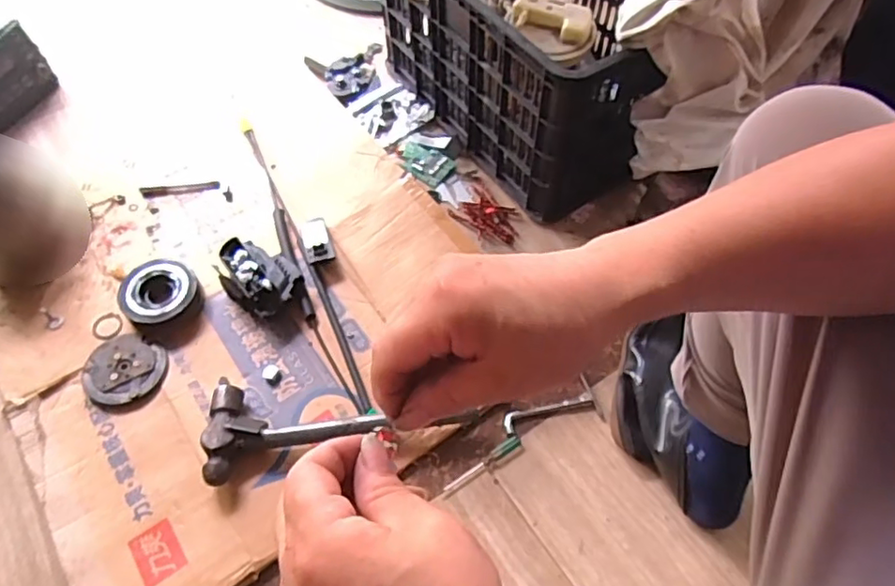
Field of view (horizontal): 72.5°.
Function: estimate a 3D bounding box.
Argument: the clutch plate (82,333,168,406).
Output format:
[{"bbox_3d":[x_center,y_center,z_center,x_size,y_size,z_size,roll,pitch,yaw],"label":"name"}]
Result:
[{"bbox_3d":[-0.428,0.101,0.807,0.100,0.011,0.095,0,58,1],"label":"clutch plate"}]

